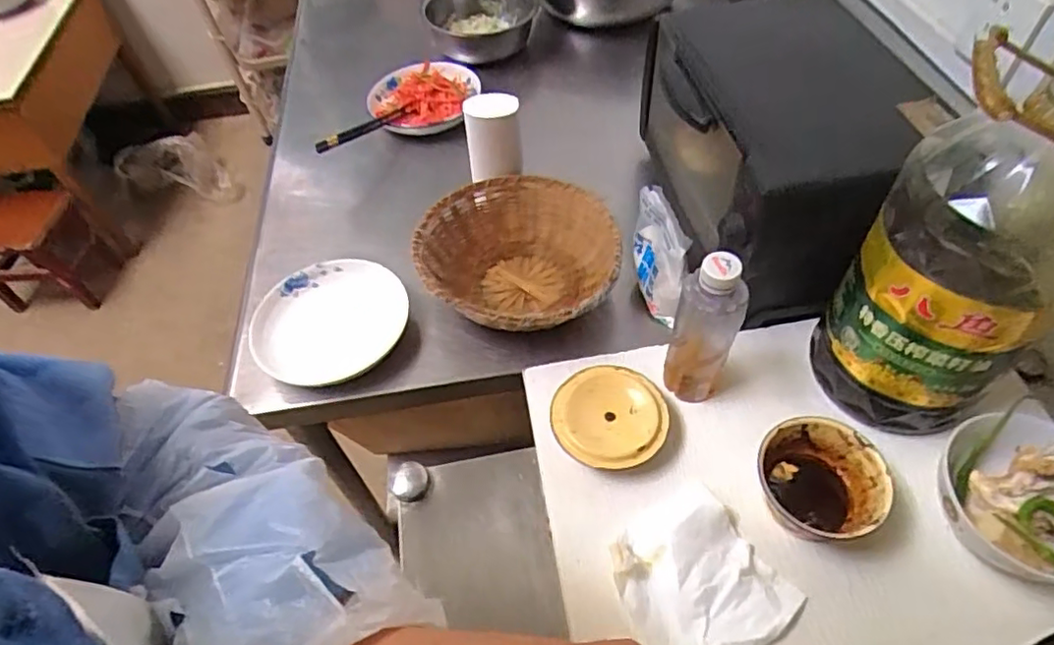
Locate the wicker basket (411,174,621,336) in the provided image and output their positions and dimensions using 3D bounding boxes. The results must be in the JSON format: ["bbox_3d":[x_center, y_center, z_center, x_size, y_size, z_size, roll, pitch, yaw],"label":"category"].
[{"bbox_3d":[-0.008,-0.071,0.749,0.238,0.097,0.229,-2,53,3],"label":"wicker basket"}]

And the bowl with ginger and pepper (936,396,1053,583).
[{"bbox_3d":[0.423,0.153,0.517,0.135,0.077,0.123,-2,53,3],"label":"bowl with ginger and pepper"}]

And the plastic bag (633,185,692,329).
[{"bbox_3d":[0.145,-0.074,0.686,0.027,0.147,0.112,-11,53,-4],"label":"plastic bag"}]

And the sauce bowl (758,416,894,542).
[{"bbox_3d":[0.263,0.144,0.548,0.100,0.073,0.094,-2,53,3],"label":"sauce bowl"}]

